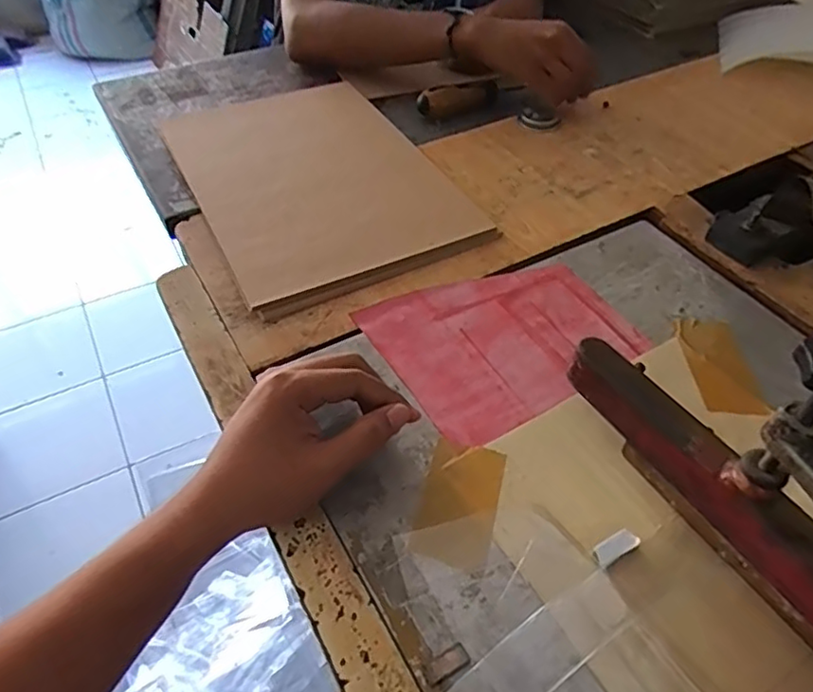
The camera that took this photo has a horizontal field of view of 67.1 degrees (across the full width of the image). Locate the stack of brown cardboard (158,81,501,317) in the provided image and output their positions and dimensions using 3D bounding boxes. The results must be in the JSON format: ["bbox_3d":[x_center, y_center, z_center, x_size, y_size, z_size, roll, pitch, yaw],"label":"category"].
[{"bbox_3d":[-0.100,-0.182,0.622,0.227,0.023,0.350,-21,52,-18],"label":"stack of brown cardboard"}]

